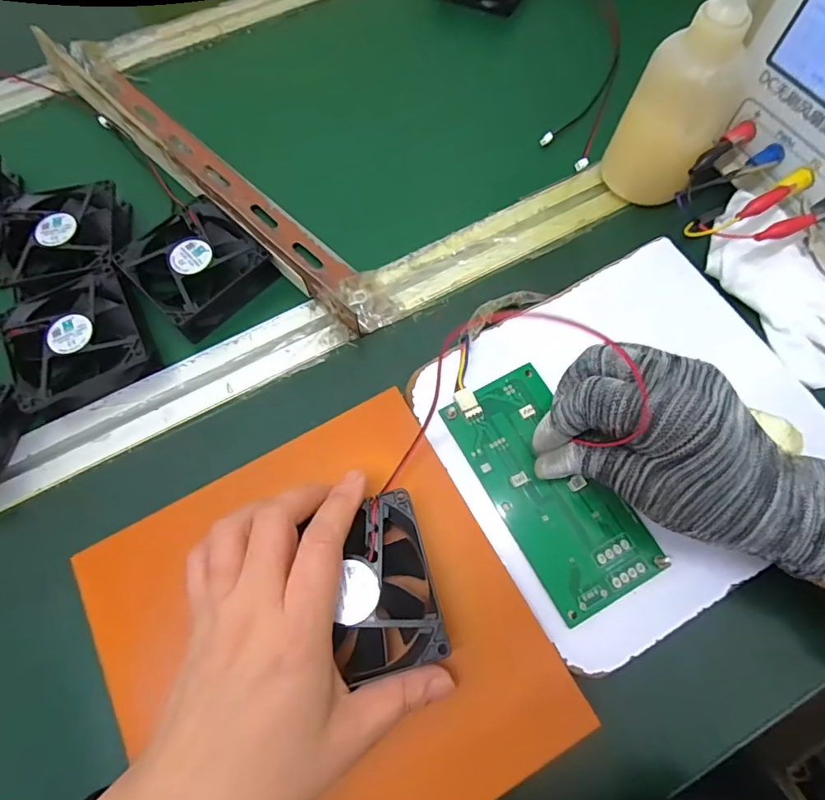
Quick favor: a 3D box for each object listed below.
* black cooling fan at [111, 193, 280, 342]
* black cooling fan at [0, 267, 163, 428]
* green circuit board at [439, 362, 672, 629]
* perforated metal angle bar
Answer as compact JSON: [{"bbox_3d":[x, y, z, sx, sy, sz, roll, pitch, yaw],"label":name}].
[{"bbox_3d":[-0.152,-0.097,0.350,0.078,0.026,0.080,41,74,21],"label":"black cooling fan"},{"bbox_3d":[-0.221,-0.037,0.328,0.086,0.027,0.085,-21,64,-5],"label":"black cooling fan"},{"bbox_3d":[0.076,0.047,0.278,0.064,0.007,0.135,-28,72,-11],"label":"green circuit board"},{"bbox_3d":[-0.166,-0.184,0.387,0.048,0.026,0.384,-43,68,-15],"label":"perforated metal angle bar"}]

